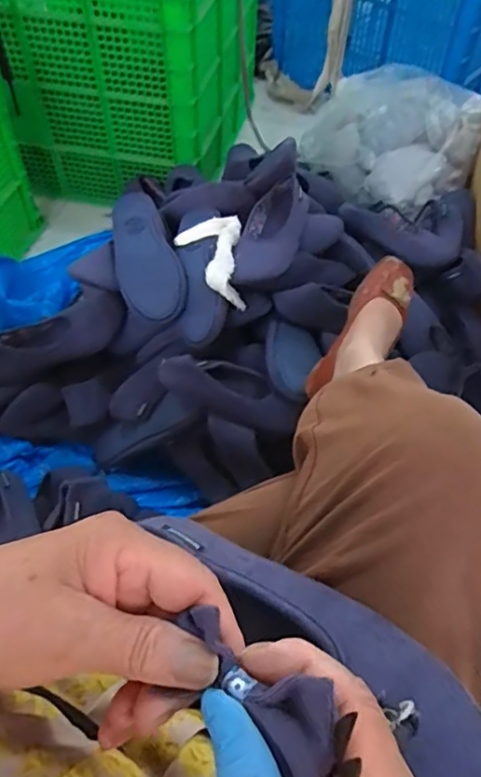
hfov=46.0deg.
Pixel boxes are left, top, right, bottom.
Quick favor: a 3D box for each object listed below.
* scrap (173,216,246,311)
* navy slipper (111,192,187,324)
[{"bbox_3d":[-0.049,-0.205,0.915,0.104,0.062,0.154,-2,55,-2],"label":"scrap"},{"bbox_3d":[-0.155,-0.212,0.937,0.101,0.070,0.235,-20,79,2],"label":"navy slipper"}]

